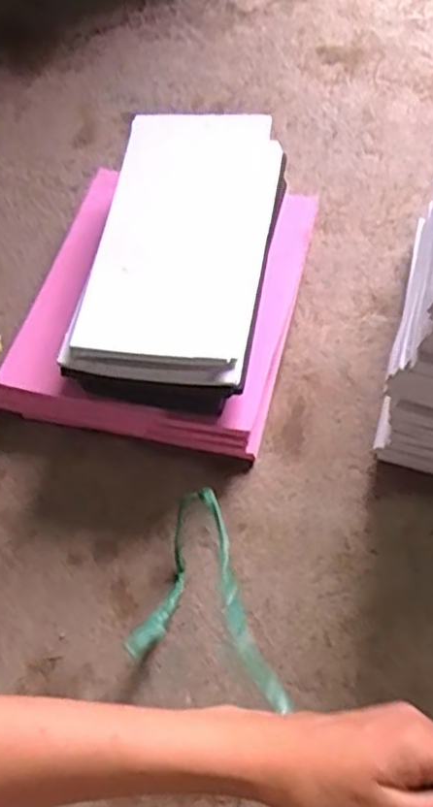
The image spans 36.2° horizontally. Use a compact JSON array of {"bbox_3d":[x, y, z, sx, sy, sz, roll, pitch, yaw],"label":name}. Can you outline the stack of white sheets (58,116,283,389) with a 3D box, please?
[{"bbox_3d":[-0.030,-0.148,0.610,0.145,0.058,0.285,7,61,8],"label":"stack of white sheets"}]

